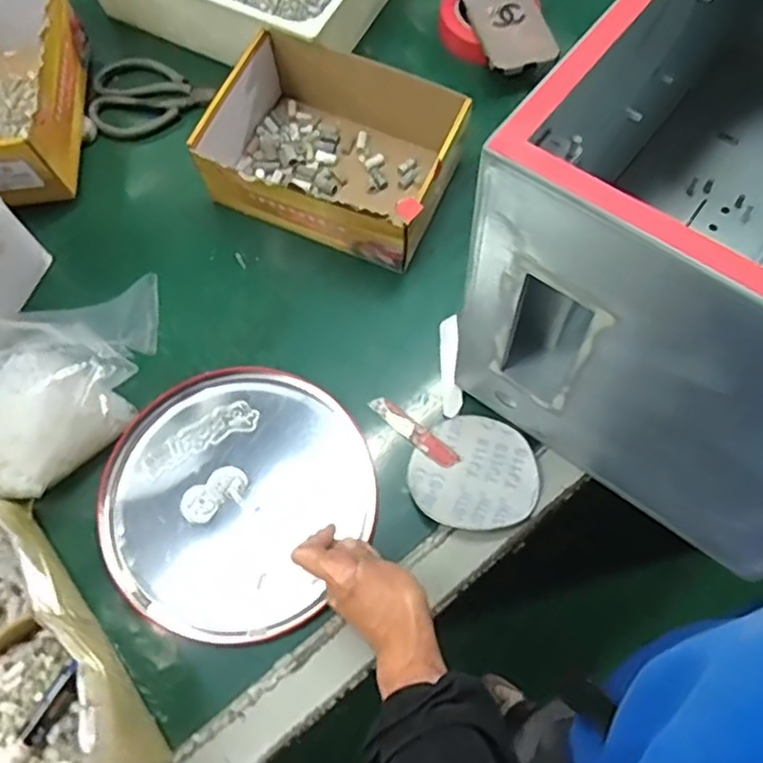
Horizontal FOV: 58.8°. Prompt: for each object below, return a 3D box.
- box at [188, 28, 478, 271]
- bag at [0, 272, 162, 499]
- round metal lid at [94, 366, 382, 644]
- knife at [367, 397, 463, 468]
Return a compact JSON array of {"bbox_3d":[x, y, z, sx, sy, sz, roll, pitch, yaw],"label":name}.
[{"bbox_3d":[-0.046,-0.237,0.708,0.228,0.112,0.180,24,69,10],"label":"box"},{"bbox_3d":[-0.277,-0.007,0.555,0.215,0.211,0.103,-35,71,-14],"label":"bag"},{"bbox_3d":[-0.132,0.101,0.614,0.231,0.013,0.234,0,67,0],"label":"round metal lid"},{"bbox_3d":[0.030,0.047,0.640,0.099,0.004,0.020,38,72,15],"label":"knife"}]

